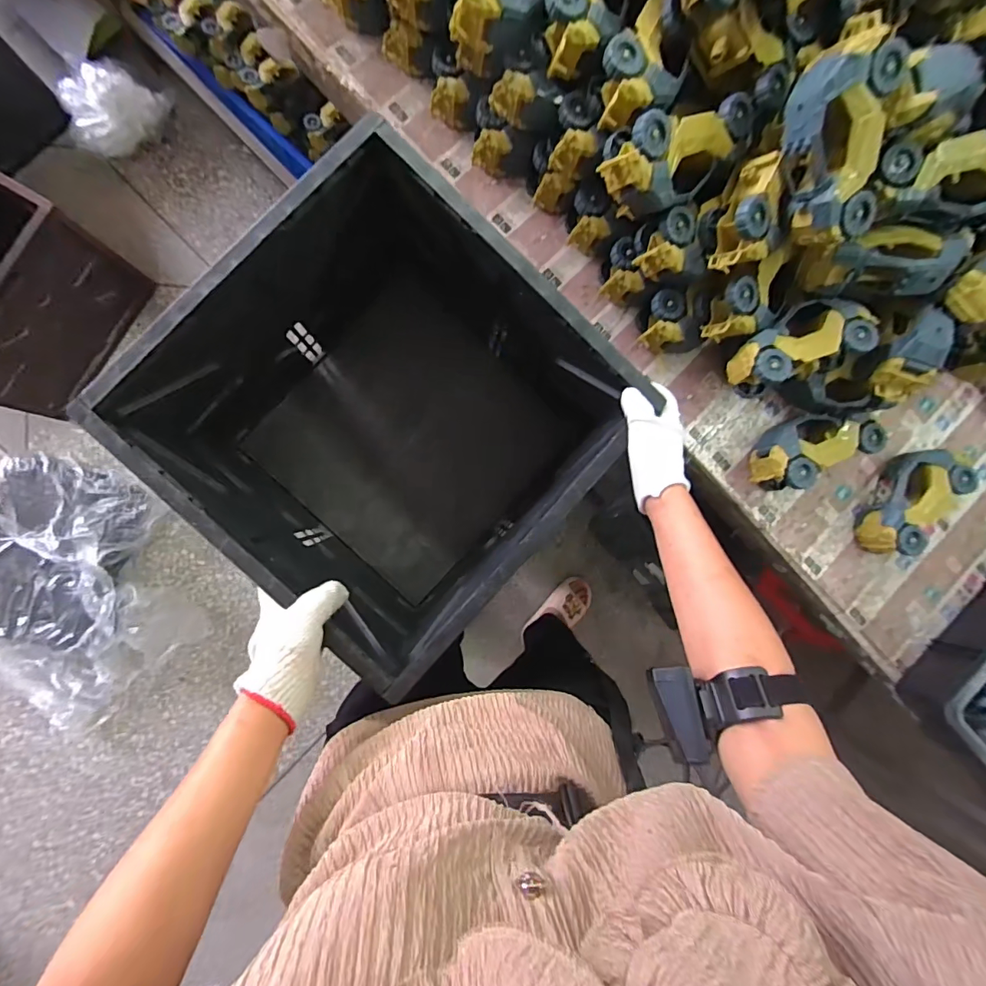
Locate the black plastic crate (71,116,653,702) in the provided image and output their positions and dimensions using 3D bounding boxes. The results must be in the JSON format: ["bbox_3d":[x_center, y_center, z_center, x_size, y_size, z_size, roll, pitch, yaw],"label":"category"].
[{"bbox_3d":[-0.116,-0.092,0.626,0.419,0.324,0.445,42,84,-4],"label":"black plastic crate"}]

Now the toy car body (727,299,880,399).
[{"bbox_3d":[0.347,-0.169,0.533,0.150,0.062,0.077,-24,91,-7],"label":"toy car body"}]

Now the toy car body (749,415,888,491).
[{"bbox_3d":[0.392,-0.059,0.583,0.149,0.056,0.077,-26,91,-7],"label":"toy car body"}]

